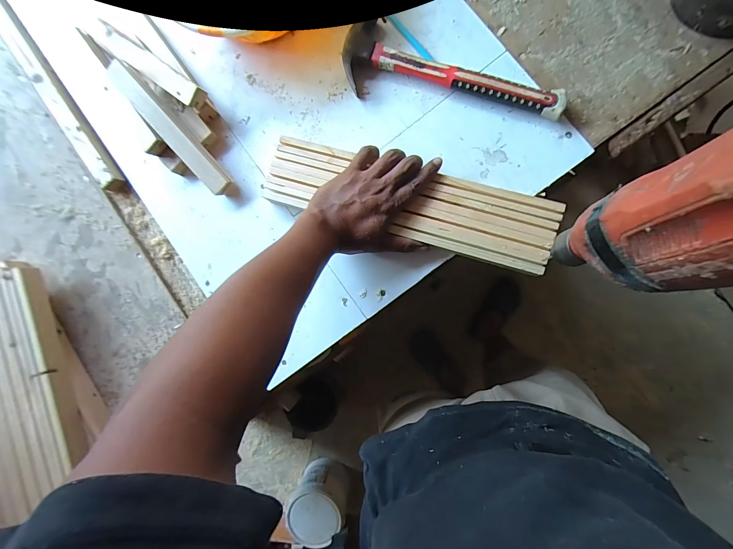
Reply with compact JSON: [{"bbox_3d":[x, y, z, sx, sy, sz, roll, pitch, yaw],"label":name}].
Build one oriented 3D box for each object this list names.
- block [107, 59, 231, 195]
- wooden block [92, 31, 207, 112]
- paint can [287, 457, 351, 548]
[{"bbox_3d":[-0.244,-0.182,0.422,0.029,0.026,0.192,-40,98,4],"label":"block"},{"bbox_3d":[-0.273,-0.263,0.426,0.162,0.015,0.028,35,92,9],"label":"wooden block"},{"bbox_3d":[-0.159,0.781,1.164,0.184,0.234,0.162,30,91,7],"label":"paint can"}]

